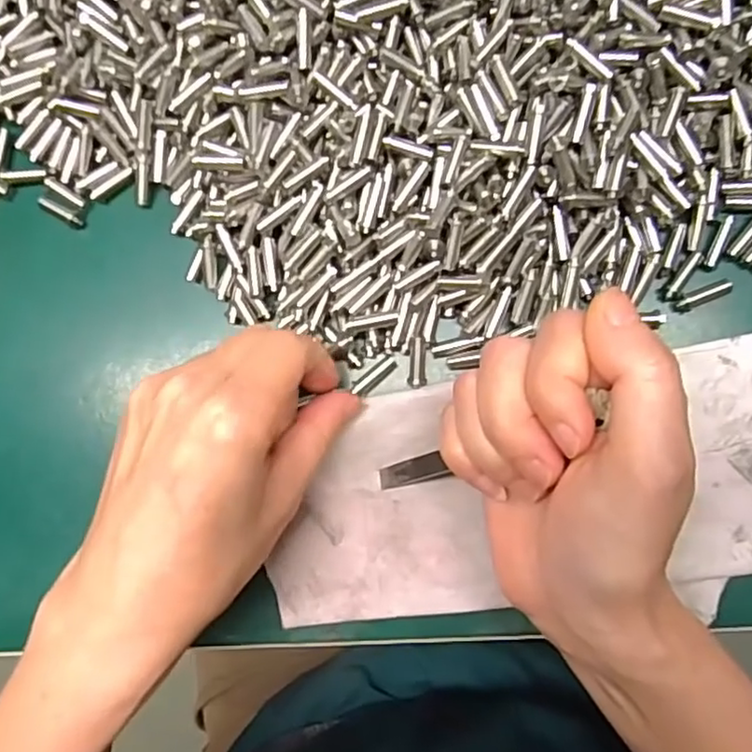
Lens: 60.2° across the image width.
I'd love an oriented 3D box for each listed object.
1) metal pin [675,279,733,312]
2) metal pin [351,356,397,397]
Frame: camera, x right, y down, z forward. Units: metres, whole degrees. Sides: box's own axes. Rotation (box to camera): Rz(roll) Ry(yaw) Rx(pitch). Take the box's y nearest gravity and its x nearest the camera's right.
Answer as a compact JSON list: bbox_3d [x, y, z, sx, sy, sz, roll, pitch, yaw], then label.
[{"bbox_3d":[0.126,-0.031,0.248,0.022,0.004,0.005,-22,86,5],"label":"metal pin"},{"bbox_3d":[0.000,0.000,0.261,0.020,0.006,0.005,-41,85,3],"label":"metal pin"}]

